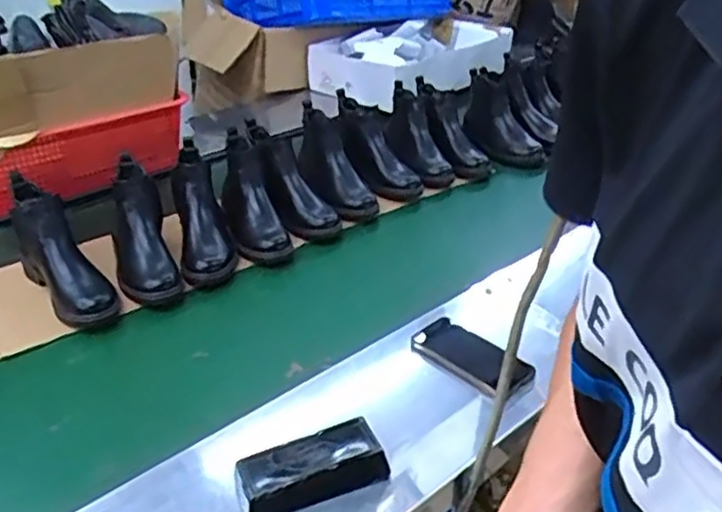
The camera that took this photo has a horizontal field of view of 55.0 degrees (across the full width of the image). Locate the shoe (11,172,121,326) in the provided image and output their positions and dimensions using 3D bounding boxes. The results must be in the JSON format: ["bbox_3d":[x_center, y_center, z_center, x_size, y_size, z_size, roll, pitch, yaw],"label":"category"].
[{"bbox_3d":[-0.471,-0.003,1.087,0.105,0.193,0.243,-18,35,-28],"label":"shoe"}]

